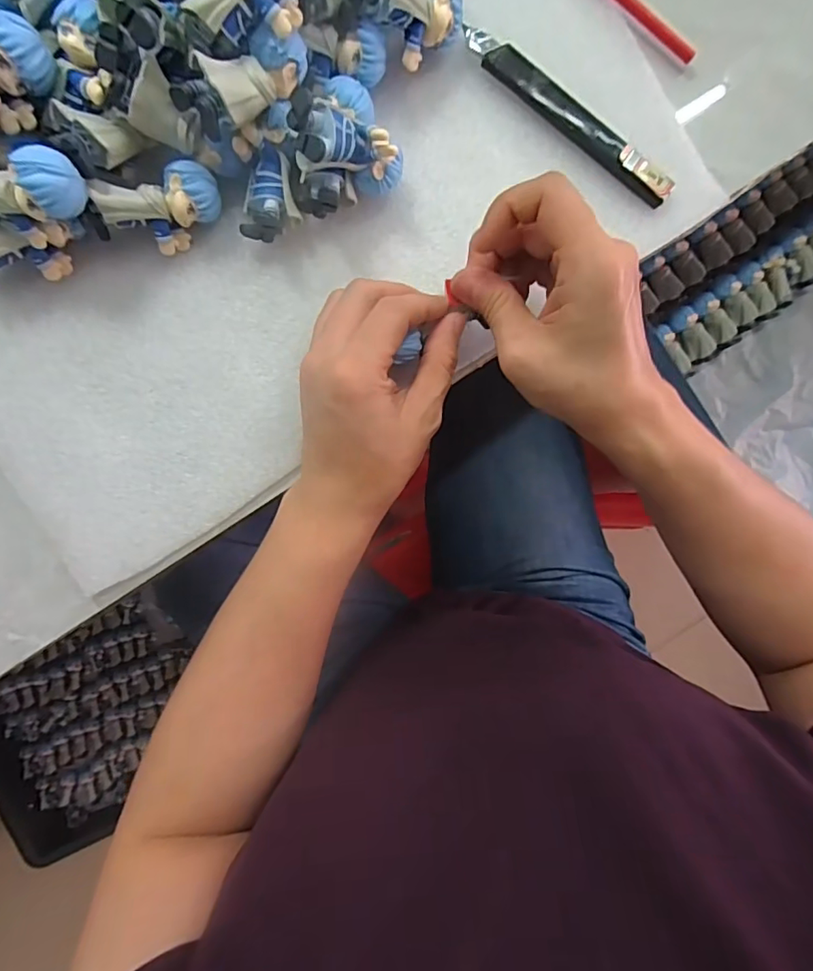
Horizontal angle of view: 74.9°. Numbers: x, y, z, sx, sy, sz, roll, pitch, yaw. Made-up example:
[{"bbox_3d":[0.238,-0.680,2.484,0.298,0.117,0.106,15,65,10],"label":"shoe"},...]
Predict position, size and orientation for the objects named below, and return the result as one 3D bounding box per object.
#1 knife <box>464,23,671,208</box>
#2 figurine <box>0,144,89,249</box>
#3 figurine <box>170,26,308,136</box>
[{"bbox_3d":[0.088,-0.198,0.287,0.134,0.010,0.015,35,87,-3],"label":"knife"},{"bbox_3d":[-0.181,-0.128,0.234,0.081,0.035,0.032,3,90,12],"label":"figurine"},{"bbox_3d":[-0.070,-0.179,0.232,0.058,0.020,0.027,-40,93,-16],"label":"figurine"}]

